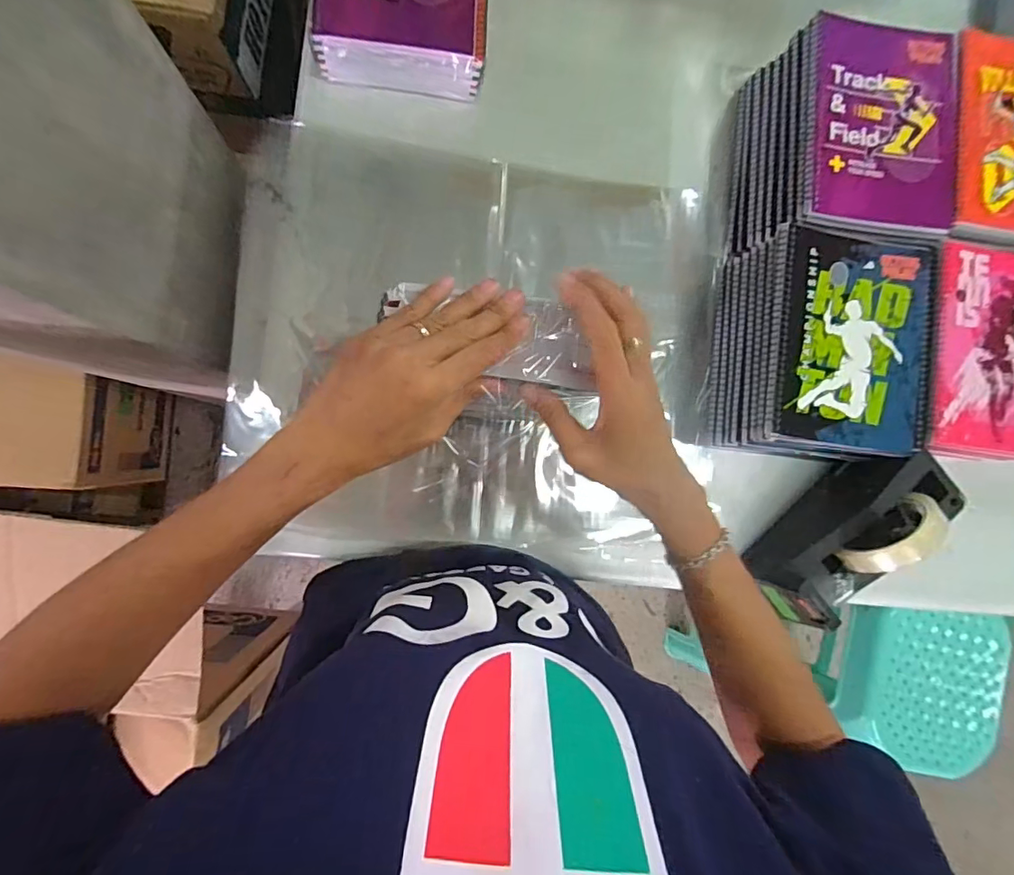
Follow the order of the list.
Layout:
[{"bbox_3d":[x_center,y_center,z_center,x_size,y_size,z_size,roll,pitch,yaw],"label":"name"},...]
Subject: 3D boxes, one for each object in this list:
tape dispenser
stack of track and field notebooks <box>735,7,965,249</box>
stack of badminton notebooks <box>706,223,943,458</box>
[{"bbox_3d":[0.346,0.086,0.516,0.190,0.099,0.091,-41,93,-8],"label":"tape dispenser"},{"bbox_3d":[0.348,-0.300,0.545,0.181,0.102,0.202,3,87,-8],"label":"stack of track and field notebooks"},{"bbox_3d":[0.318,-0.088,0.525,0.173,0.093,0.206,7,87,-8],"label":"stack of badminton notebooks"}]

